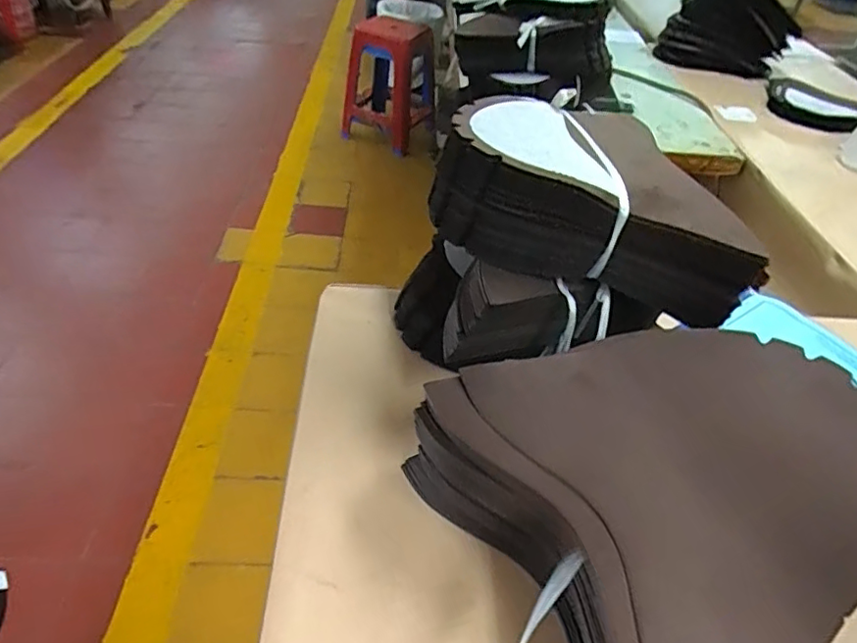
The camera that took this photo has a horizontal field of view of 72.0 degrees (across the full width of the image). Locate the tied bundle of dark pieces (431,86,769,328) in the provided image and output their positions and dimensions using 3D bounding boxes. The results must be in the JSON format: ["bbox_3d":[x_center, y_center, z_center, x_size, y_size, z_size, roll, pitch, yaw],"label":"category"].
[{"bbox_3d":[0.140,-0.123,0.529,0.259,0.102,0.211,9,42,3],"label":"tied bundle of dark pieces"}]

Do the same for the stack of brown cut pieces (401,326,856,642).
[{"bbox_3d":[0.155,0.120,0.399,0.228,0.149,0.255,-16,47,-23],"label":"stack of brown cut pieces"}]

